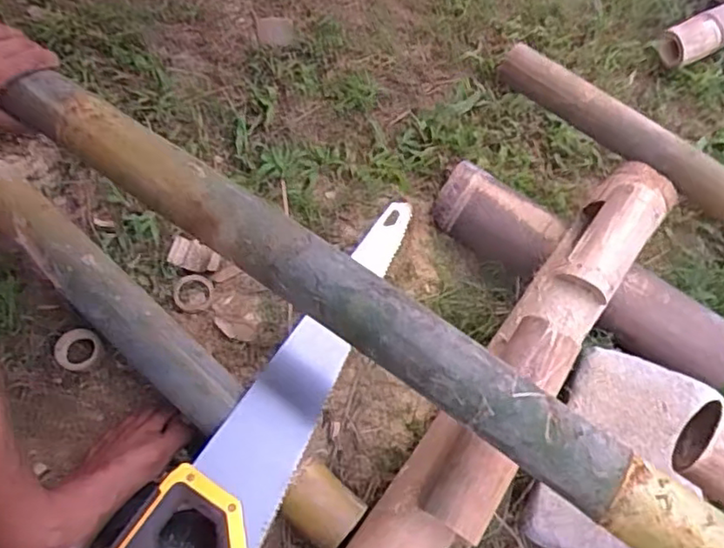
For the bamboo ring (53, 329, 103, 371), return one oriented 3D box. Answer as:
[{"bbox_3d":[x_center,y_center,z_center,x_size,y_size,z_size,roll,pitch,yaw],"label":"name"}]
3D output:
[{"bbox_3d":[-0.363,0.097,0.799,0.055,0.011,0.053,-8,82,-14],"label":"bamboo ring"}]

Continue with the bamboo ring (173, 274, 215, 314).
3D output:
[{"bbox_3d":[-0.228,0.027,0.847,0.053,0.012,0.053,3,62,-6],"label":"bamboo ring"}]

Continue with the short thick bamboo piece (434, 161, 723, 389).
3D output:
[{"bbox_3d":[0.295,0.003,0.855,0.441,0.078,0.102,33,63,10],"label":"short thick bamboo piece"}]

